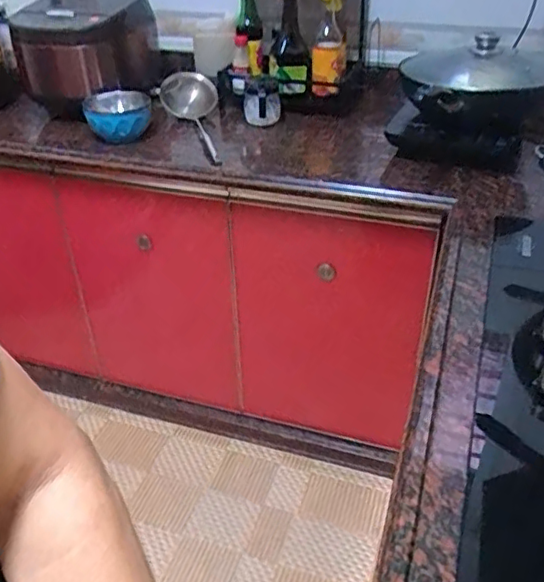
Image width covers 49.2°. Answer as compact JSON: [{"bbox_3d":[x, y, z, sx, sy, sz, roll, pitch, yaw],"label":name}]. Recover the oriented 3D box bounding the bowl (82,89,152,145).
[{"bbox_3d":[-0.332,-0.375,1.287,0.143,0.080,0.151,-8,35,-10],"label":"bowl"}]

